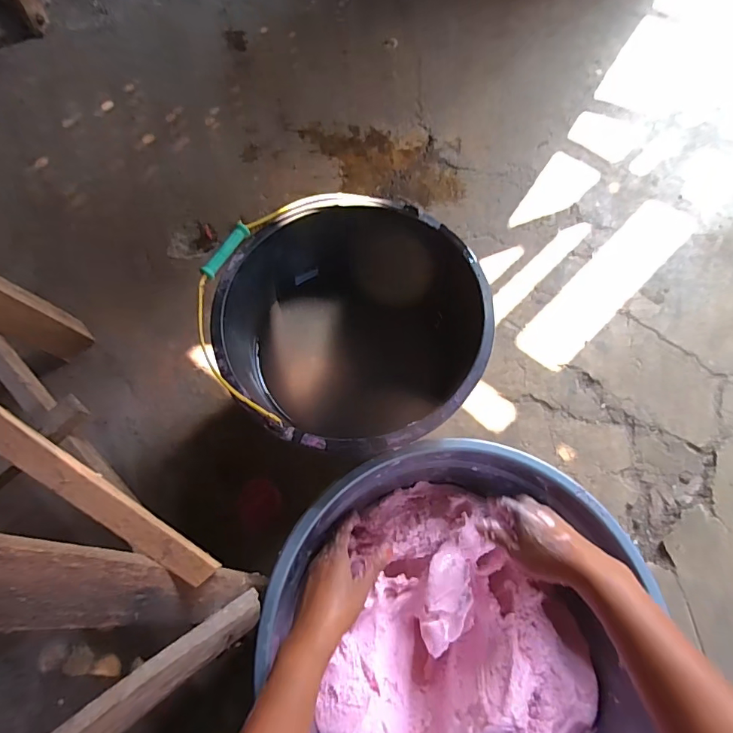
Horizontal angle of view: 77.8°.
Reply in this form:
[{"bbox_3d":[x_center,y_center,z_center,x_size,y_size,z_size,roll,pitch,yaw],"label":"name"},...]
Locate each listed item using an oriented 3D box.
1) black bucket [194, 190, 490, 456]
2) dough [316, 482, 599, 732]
[{"bbox_3d":[-0.020,-0.021,0.627,0.322,0.248,0.307,0,68,0],"label":"black bucket"},{"bbox_3d":[0.084,0.331,0.534,0.289,0.078,0.323,-36,71,-14],"label":"dough"}]

